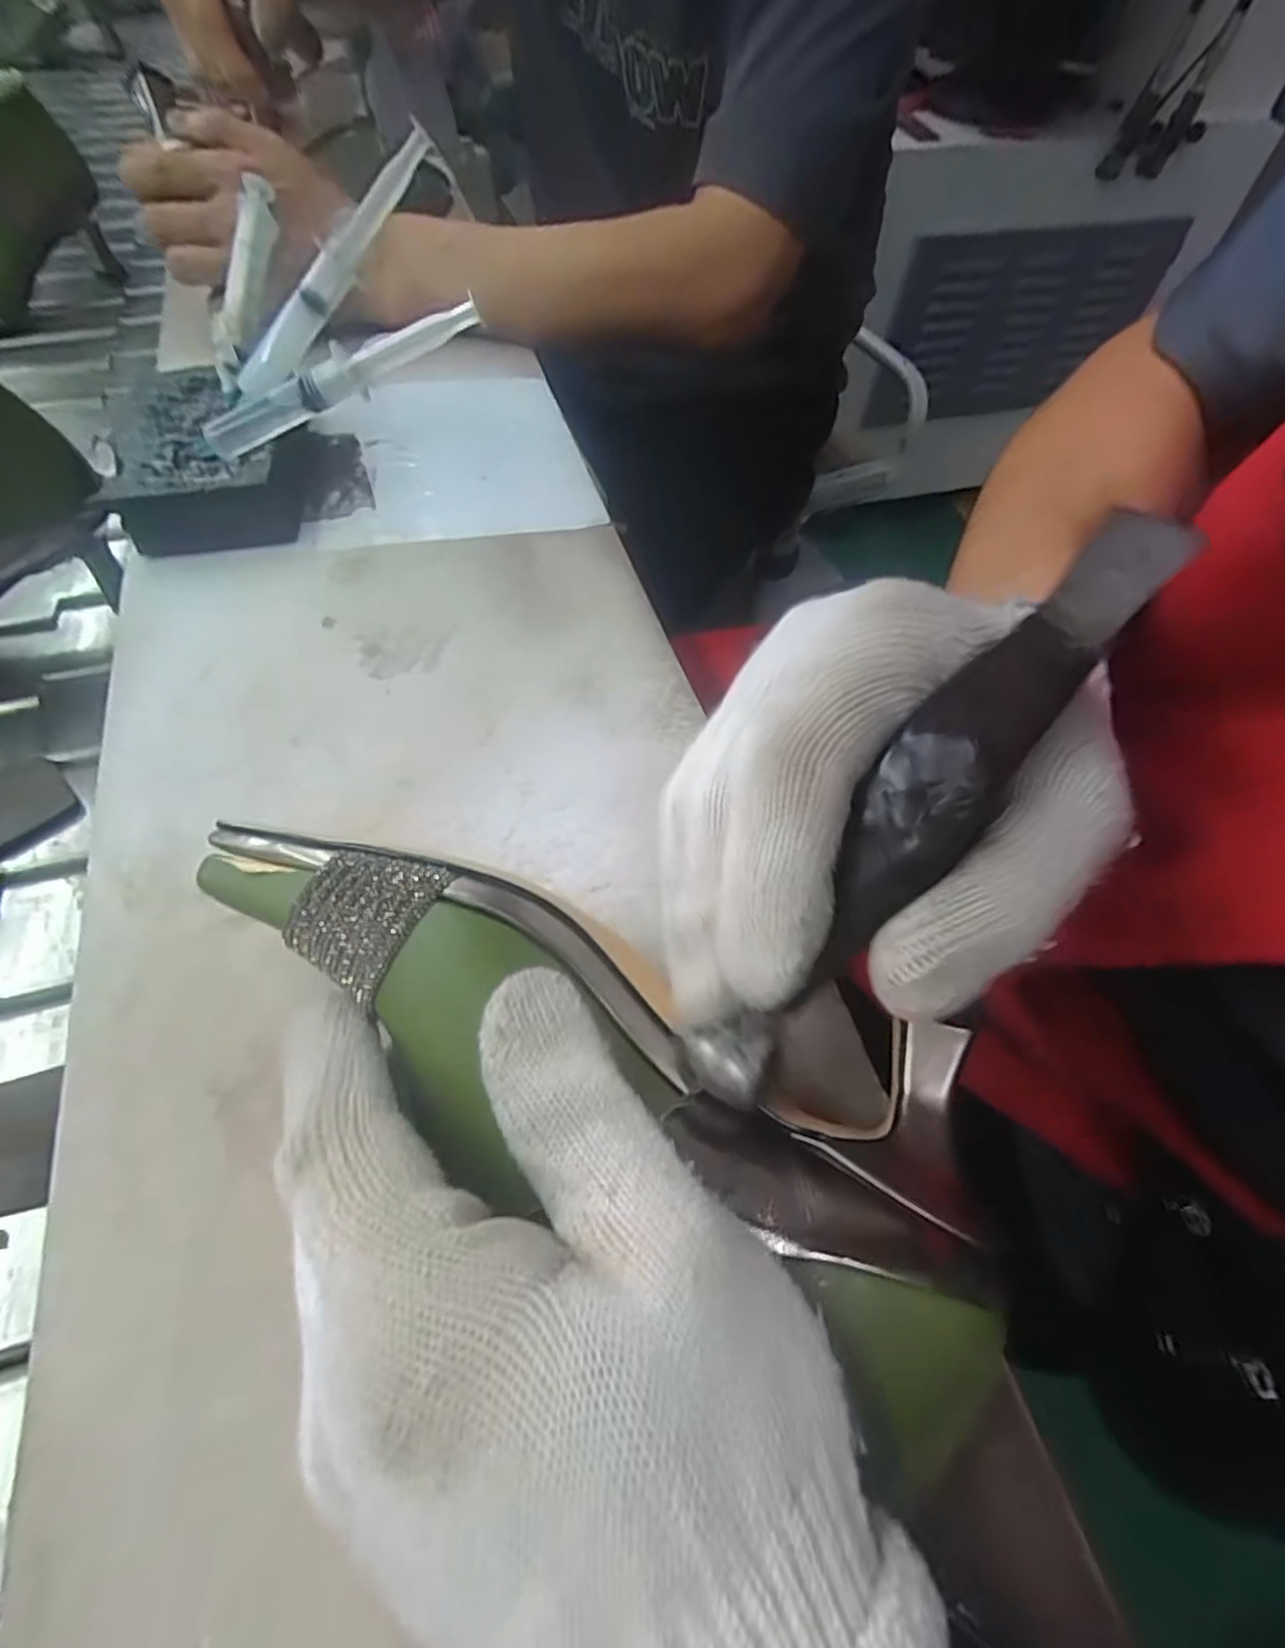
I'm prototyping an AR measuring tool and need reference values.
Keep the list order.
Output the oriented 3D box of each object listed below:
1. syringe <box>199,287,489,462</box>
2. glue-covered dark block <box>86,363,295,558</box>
[{"bbox_3d":[-0.151,-0.213,0.331,0.153,0.019,0.012,-17,57,12],"label":"syringe"},{"bbox_3d":[-0.238,-0.197,0.368,0.082,0.035,0.132,-20,60,-15],"label":"glue-covered dark block"}]

